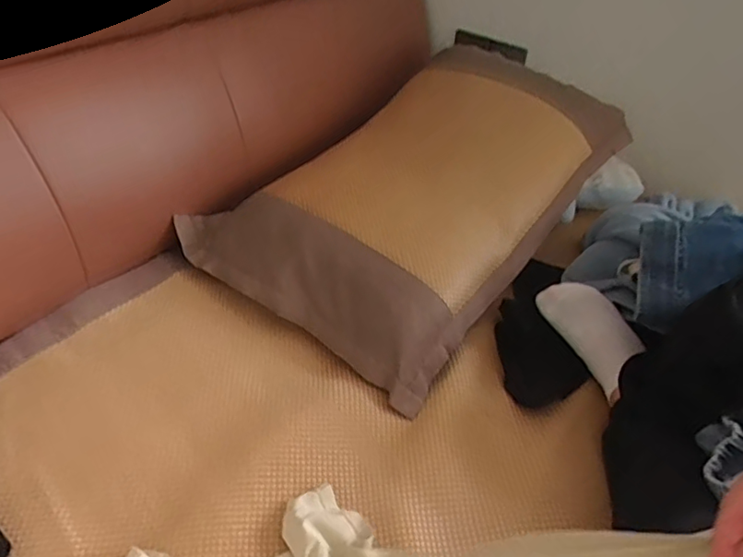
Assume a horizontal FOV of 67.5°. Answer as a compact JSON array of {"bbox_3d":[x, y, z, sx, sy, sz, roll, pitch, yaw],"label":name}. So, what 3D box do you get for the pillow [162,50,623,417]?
[{"bbox_3d":[0.075,-0.175,0.884,0.442,0.120,0.658,36,65,15],"label":"pillow"}]

